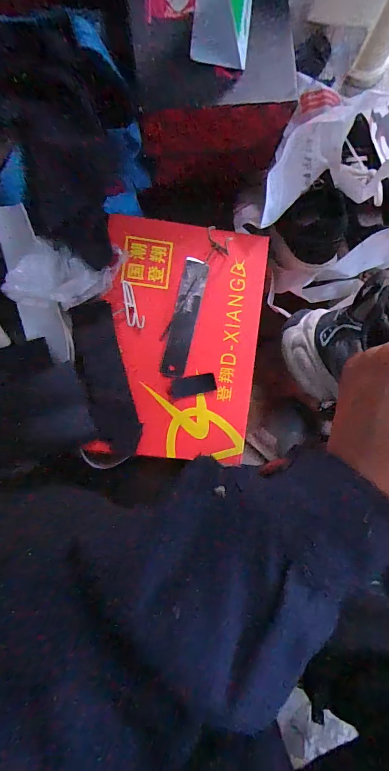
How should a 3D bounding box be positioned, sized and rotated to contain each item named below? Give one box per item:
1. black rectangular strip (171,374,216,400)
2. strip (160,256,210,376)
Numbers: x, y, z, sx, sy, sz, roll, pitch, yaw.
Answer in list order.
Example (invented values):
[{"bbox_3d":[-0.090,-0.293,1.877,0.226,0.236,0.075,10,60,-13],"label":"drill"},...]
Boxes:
[{"bbox_3d":[-0.002,0.000,0.493,0.062,0.004,0.026,-11,93,-4],"label":"black rectangular strip"},{"bbox_3d":[-0.013,-0.091,0.495,0.034,0.004,0.161,13,91,-5],"label":"strip"}]

